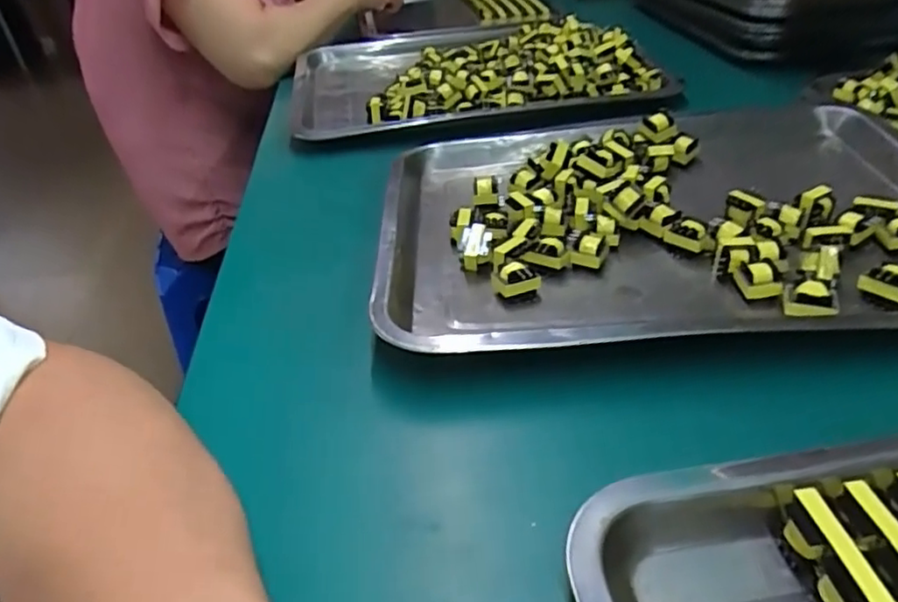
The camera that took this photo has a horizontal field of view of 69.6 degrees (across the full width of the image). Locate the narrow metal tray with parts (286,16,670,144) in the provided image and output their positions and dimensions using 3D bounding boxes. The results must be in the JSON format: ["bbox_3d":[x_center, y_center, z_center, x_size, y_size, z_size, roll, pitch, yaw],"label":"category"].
[{"bbox_3d":[0.014,-0.261,0.733,0.372,0.035,0.295,-11,36,-5],"label":"narrow metal tray with parts"}]

